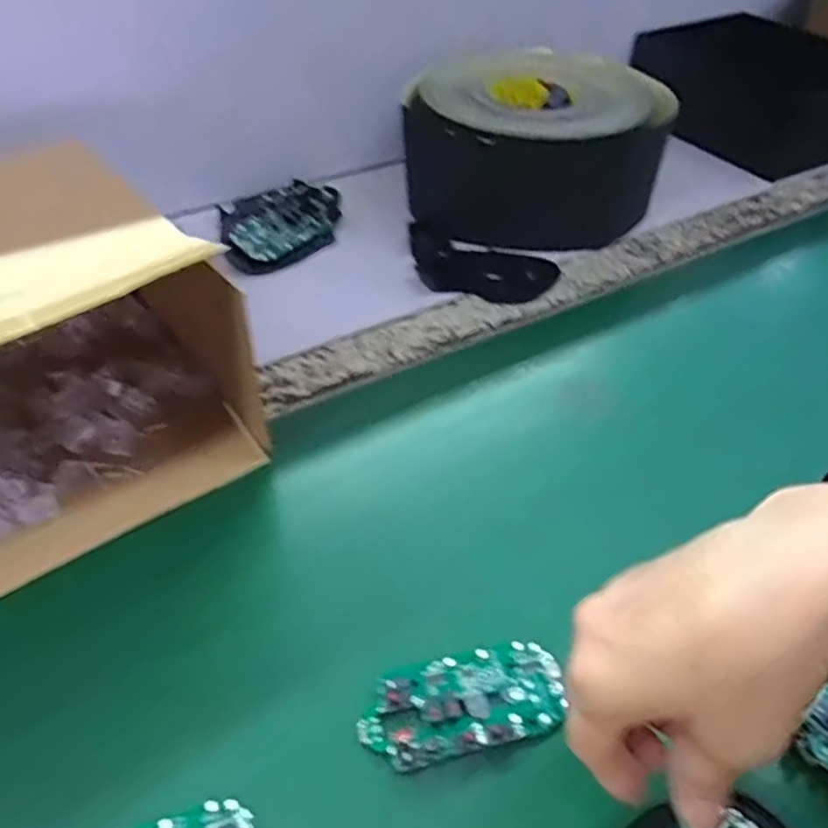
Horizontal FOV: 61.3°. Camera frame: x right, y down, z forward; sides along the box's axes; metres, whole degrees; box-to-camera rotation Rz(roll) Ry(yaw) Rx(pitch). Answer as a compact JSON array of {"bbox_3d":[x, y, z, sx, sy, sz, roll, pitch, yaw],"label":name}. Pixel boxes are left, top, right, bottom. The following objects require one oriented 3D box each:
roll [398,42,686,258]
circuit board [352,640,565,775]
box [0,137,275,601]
[{"bbox_3d":[0.114,-0.263,0.669,0.236,0.109,0.205,6,47,2],"label":"roll"},{"bbox_3d":[0.024,0.136,0.332,0.097,0.011,0.046,-10,48,-13],"label":"circuit board"},{"bbox_3d":[-0.256,-0.039,0.399,0.250,0.143,0.229,-28,54,-27],"label":"box"}]

